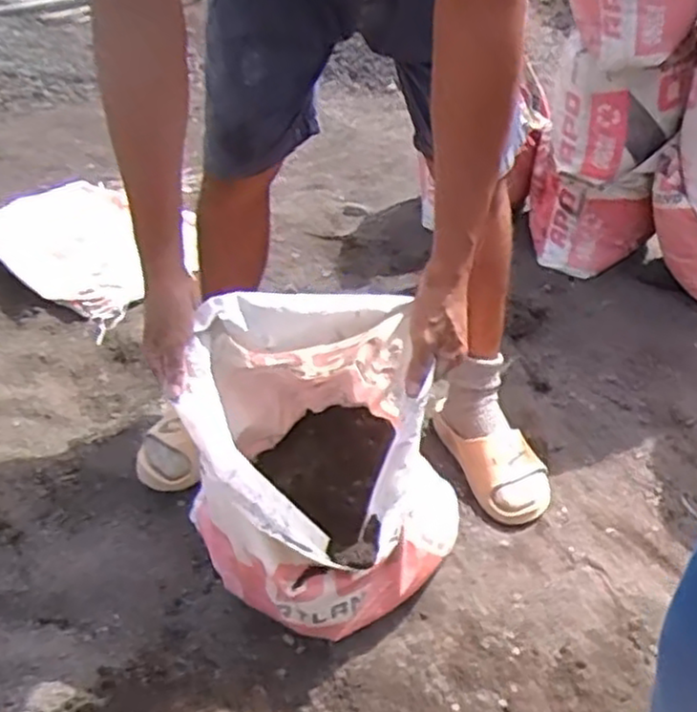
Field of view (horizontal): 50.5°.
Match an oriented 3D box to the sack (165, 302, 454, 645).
[{"bbox_3d":[-0.043,0.092,0.895,0.285,0.350,0.341,-8,36,-9],"label":"sack"}]

